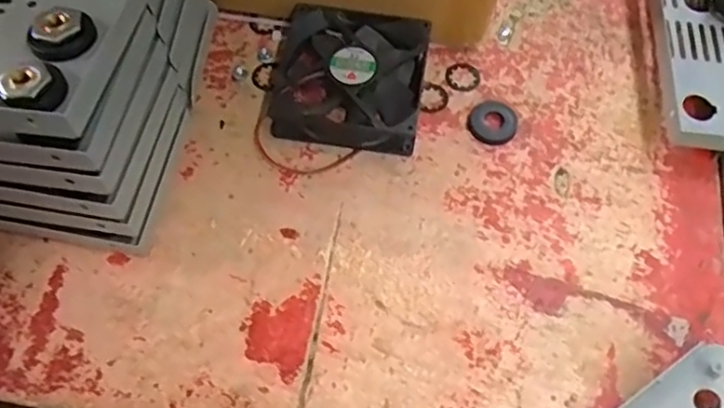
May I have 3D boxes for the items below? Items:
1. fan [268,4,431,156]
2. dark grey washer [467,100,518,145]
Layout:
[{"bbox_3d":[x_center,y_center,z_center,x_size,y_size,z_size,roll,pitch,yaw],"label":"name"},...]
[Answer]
[{"bbox_3d":[-0.008,-0.081,0.418,0.092,0.026,0.092,8,63,3],"label":"fan"},{"bbox_3d":[0.084,-0.052,0.419,0.030,0.006,0.030,0,63,-1],"label":"dark grey washer"}]

